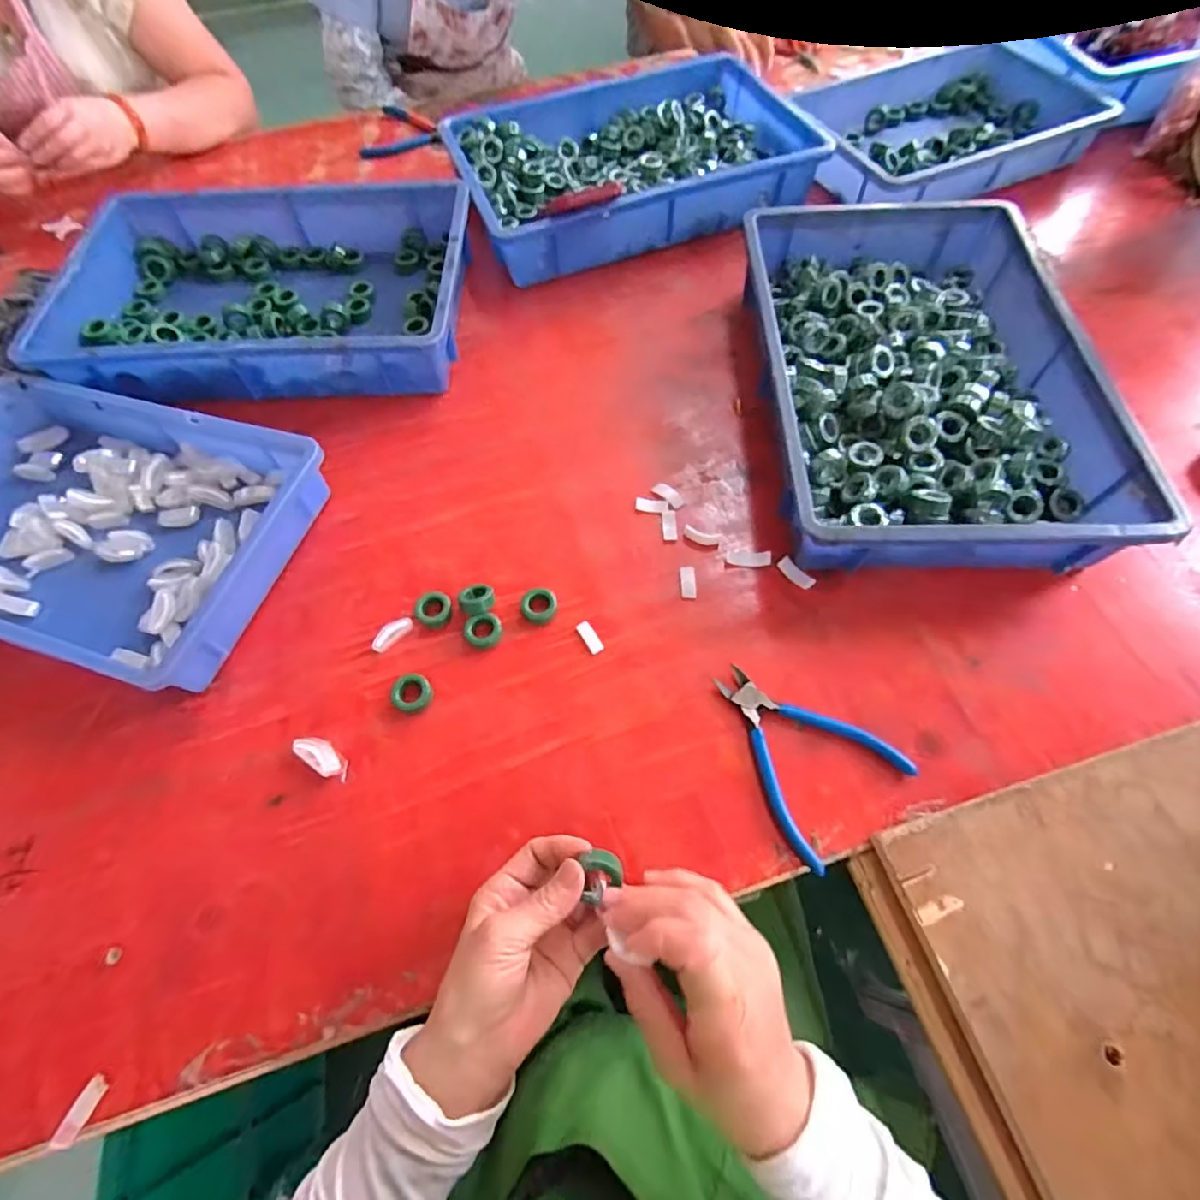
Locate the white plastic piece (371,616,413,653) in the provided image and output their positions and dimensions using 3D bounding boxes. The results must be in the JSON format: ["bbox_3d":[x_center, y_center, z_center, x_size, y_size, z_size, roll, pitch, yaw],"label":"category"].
[{"bbox_3d":[-0.176,0.029,0.491,0.014,0.010,0.037,41,70,21],"label":"white plastic piece"}]

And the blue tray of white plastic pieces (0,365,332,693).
[{"bbox_3d":[-0.459,-0.072,0.523,0.362,0.061,0.237,14,63,9],"label":"blue tray of white plastic pieces"}]

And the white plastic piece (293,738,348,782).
[{"bbox_3d":[-0.213,0.121,0.445,0.047,0.011,0.020,30,67,17],"label":"white plastic piece"}]

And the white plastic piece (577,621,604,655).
[{"bbox_3d":[-0.009,0.031,0.490,0.012,0.004,0.031,-30,65,-14],"label":"white plastic piece"}]

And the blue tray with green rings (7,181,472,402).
[{"bbox_3d":[-0.368,-0.353,0.660,0.432,0.072,0.294,-1,62,1],"label":"blue tray with green rings"}]

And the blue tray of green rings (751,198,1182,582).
[{"bbox_3d":[0.300,-0.221,0.566,0.282,0.083,0.429,0,62,2],"label":"blue tray of green rings"}]

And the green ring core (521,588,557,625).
[{"bbox_3d":[-0.052,0.005,0.498,0.030,0.013,0.029,-1,62,1],"label":"green ring core"}]

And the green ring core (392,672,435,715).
[{"bbox_3d":[-0.152,0.076,0.466,0.030,0.012,0.031,-1,62,1],"label":"green ring core"}]

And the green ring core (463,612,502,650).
[{"bbox_3d":[-0.098,0.026,0.486,0.030,0.015,0.026,-30,65,-14],"label":"green ring core"}]

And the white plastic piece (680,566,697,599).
[{"bbox_3d":[0.078,-0.016,0.510,0.014,0.004,0.033,0,62,2],"label":"white plastic piece"}]

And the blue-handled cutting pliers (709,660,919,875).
[{"bbox_3d":[0.148,0.109,0.439,0.108,0.008,0.142,-35,66,-16],"label":"blue-handled cutting pliers"}]

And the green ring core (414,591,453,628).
[{"bbox_3d":[-0.143,0.008,0.500,0.030,0.011,0.031,-1,62,1],"label":"green ring core"}]

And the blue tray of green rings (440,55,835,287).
[{"bbox_3d":[0.037,-0.578,0.768,0.439,0.076,0.304,-18,63,-8],"label":"blue tray of green rings"}]

